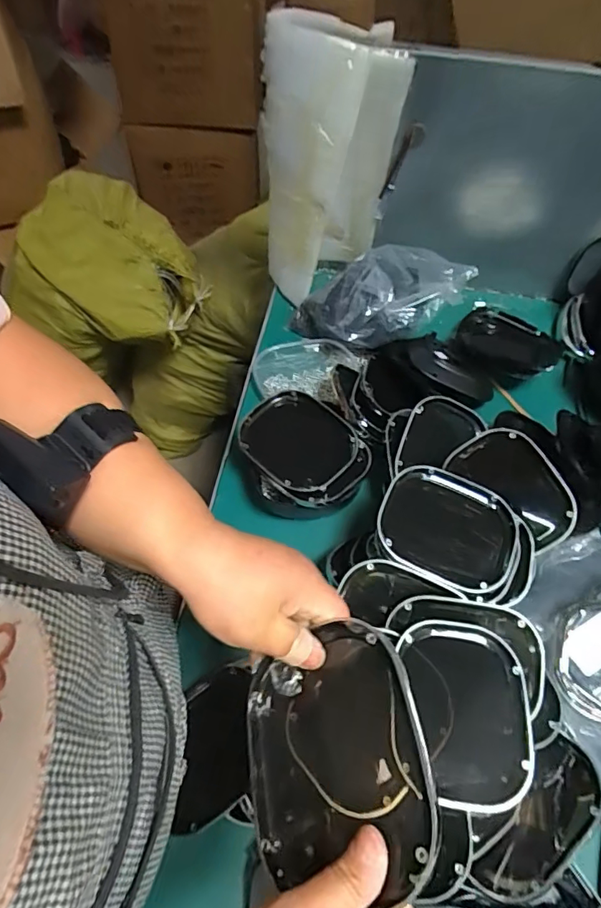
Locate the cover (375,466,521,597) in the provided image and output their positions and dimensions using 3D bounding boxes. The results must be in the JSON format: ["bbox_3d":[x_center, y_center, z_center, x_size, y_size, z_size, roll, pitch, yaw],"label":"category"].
[{"bbox_3d":[0.156,0.078,0.528,0.141,0.028,0.114,19,59,9],"label":"cover"}]

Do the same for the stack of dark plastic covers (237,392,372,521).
[{"bbox_3d":[0.002,0.009,0.624,0.131,0.071,0.156,-33,65,-20],"label":"stack of dark plastic covers"}]

